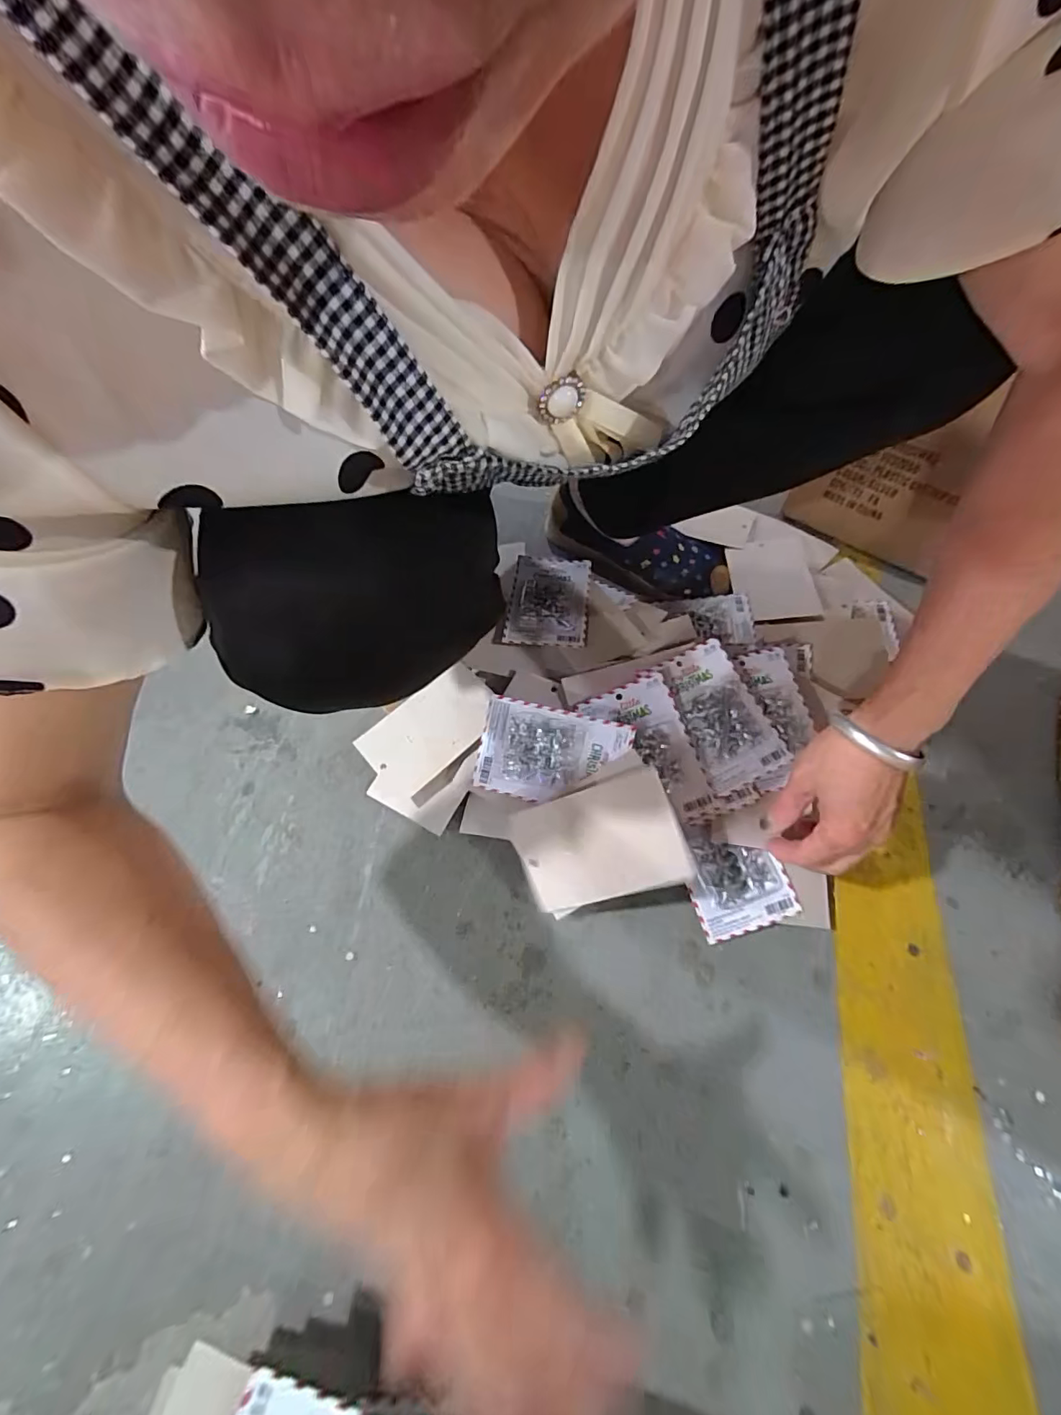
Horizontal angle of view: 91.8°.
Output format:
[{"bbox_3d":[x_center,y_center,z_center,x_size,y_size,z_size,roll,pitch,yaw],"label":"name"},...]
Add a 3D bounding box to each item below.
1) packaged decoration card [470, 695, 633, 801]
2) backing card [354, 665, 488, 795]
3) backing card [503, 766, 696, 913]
[{"bbox_3d":[0.015,0.040,0.427,0.121,0.017,0.078,13,88,10],"label":"packaged decoration card"},{"bbox_3d":[-0.090,0.019,0.468,0.122,0.005,0.074,-40,76,-11],"label":"backing card"},{"bbox_3d":[0.047,0.103,0.391,0.129,0.009,0.082,-25,79,23],"label":"backing card"}]

